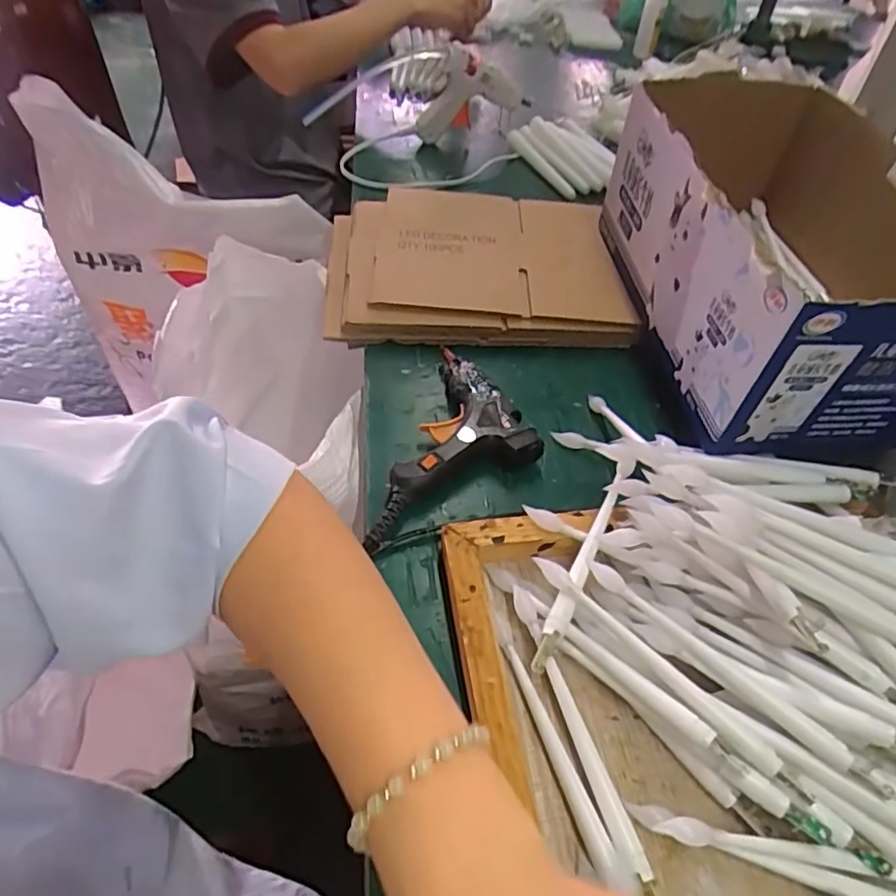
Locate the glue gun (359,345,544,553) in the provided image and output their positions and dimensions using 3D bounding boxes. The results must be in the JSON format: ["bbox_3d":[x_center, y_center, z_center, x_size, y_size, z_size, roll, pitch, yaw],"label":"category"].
[{"bbox_3d":[0.015,0.000,0.410,0.087,0.025,0.167,14,48,7],"label":"glue gun"}]

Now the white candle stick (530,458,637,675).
[{"bbox_3d":[0.080,0.062,0.352,0.011,0.014,0.146,24,50,16],"label":"white candle stick"}]

